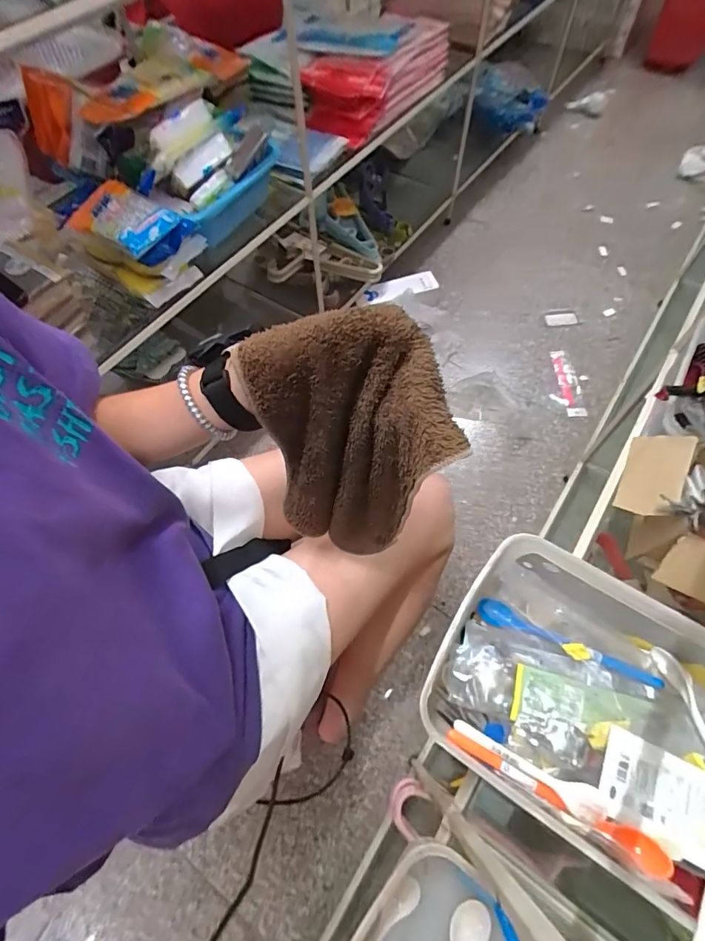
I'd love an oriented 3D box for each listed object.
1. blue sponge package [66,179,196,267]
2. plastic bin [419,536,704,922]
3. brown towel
[{"bbox_3d":[-0.358,-0.391,0.708,0.181,0.054,0.114,25,66,14],"label":"blue sponge package"},{"bbox_3d":[0.242,0.231,0.397,0.326,0.083,0.204,32,68,17],"label":"plastic bin"},{"bbox_3d":[0.000,-0.012,0.392,0.131,0.230,0.120,-16,63,-6],"label":"brown towel"}]

